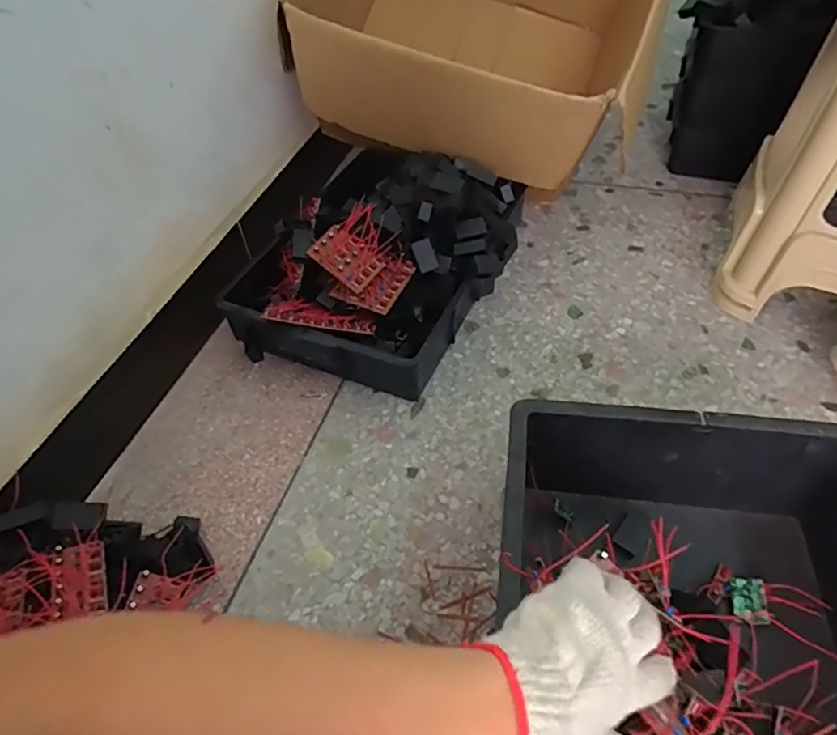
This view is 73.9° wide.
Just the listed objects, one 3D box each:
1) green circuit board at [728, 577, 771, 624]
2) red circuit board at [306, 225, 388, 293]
[{"bbox_3d":[0.345,0.242,0.582,0.033,0.007,0.048,-7,40,27],"label":"green circuit board"},{"bbox_3d":[-0.104,-0.158,0.804,0.095,0.011,0.063,40,82,5],"label":"red circuit board"}]

